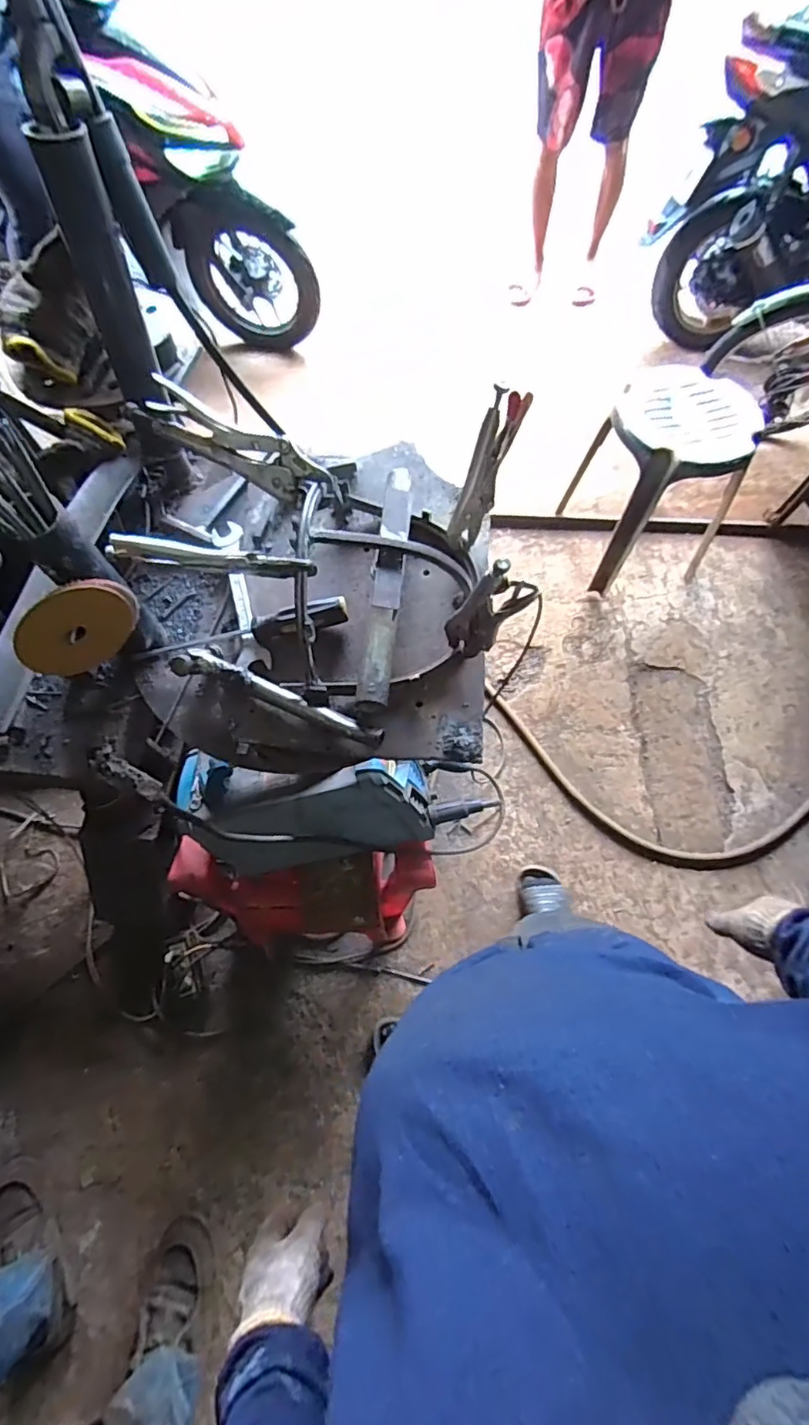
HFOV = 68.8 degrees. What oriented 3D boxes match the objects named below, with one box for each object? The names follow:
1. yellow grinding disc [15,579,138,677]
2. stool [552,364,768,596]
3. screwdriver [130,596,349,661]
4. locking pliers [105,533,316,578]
[{"bbox_3d":[-0.302,-0.079,0.554,0.008,0.088,0.109,32,59,30],"label":"yellow grinding disc"},{"bbox_3d":[0.640,-0.585,1.459,0.339,0.413,0.352,-10,68,-4],"label":"stool"},{"bbox_3d":[-0.183,-0.086,0.655,0.251,0.029,0.031,-11,69,15],"label":"screwdriver"},{"bbox_3d":[-0.169,-0.138,0.533,0.171,0.032,0.019,4,69,-15],"label":"locking pliers"}]

